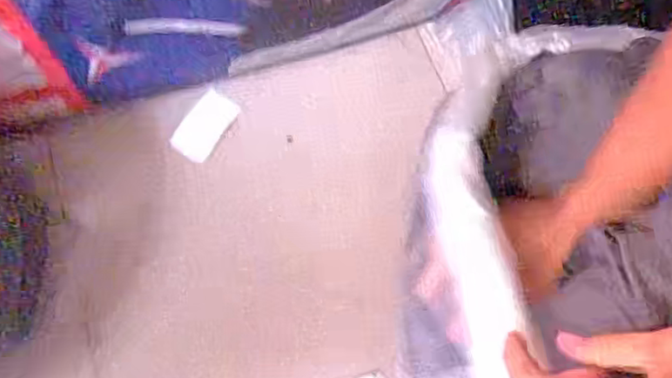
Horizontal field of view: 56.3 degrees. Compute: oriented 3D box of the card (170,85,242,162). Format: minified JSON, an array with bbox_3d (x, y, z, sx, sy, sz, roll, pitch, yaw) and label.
[{"bbox_3d":[-0.208,-0.100,0.996,0.060,0.005,0.110,36,86,-23],"label":"card"}]

